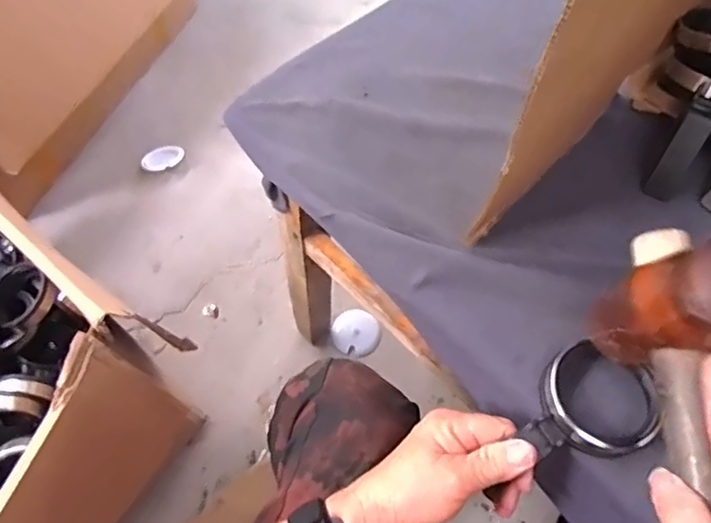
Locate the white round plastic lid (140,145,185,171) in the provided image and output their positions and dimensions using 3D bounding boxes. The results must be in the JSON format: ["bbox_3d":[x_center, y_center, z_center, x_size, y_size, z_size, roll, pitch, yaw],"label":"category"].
[{"bbox_3d":[-0.366,-0.197,1.078,0.078,0.015,0.055,-33,67,-19],"label":"white round plastic lid"}]

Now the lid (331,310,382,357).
[{"bbox_3d":[0.001,0.116,0.918,0.076,0.019,0.074,1,61,-2],"label":"lid"}]

